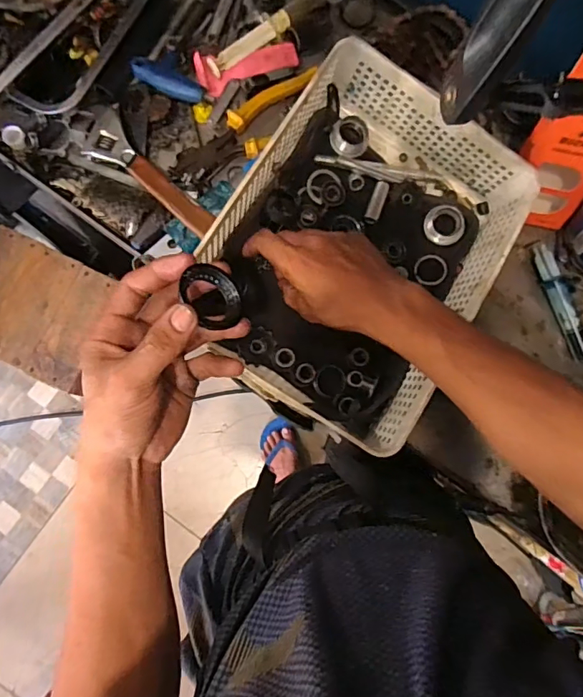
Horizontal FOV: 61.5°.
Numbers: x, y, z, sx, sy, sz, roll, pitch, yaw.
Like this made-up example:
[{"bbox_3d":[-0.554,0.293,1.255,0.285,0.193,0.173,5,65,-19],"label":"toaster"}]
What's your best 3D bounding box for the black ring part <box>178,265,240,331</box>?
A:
[{"bbox_3d":[-0.055,-0.037,0.337,0.043,0.009,0.042,12,68,-33],"label":"black ring part"}]

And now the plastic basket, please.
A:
[{"bbox_3d":[0.069,-0.095,0.492,0.248,0.110,0.328,33,84,3],"label":"plastic basket"}]

